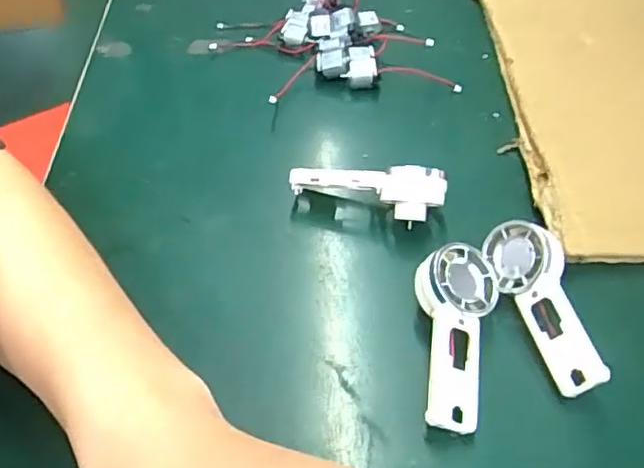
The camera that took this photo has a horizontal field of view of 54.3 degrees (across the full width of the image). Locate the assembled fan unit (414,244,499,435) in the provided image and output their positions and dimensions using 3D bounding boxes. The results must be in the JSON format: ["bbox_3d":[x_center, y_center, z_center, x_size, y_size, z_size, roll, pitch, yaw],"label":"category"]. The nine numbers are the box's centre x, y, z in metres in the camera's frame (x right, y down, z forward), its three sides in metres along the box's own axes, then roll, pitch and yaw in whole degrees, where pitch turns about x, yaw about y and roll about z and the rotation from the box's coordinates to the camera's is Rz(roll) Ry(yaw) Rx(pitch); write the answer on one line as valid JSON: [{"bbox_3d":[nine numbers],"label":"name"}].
[{"bbox_3d":[0.065,0.049,0.306,0.040,0.021,0.091,5,63,8],"label":"assembled fan unit"}]

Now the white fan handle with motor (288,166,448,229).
[{"bbox_3d":[0.026,-0.026,0.373,0.091,0.041,0.027,15,51,11],"label":"white fan handle with motor"}]

